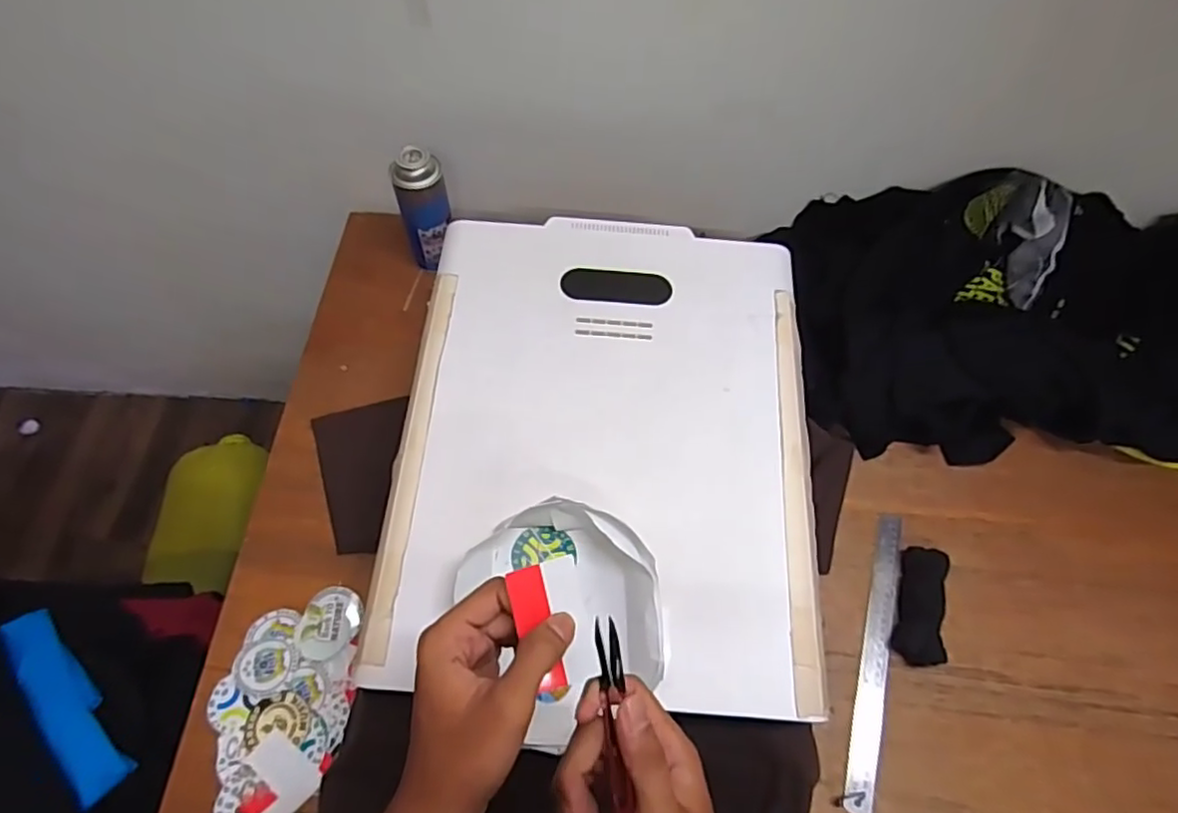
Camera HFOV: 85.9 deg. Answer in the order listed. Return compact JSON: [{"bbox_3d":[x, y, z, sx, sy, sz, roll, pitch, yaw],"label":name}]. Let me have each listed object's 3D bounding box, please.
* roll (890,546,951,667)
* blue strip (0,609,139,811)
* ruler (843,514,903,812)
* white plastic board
[{"bbox_3d":[0.381,0.227,0.719,0.053,0.028,0.128,18,63,5],"label":"roll"},{"bbox_3d":[-0.615,0.347,0.750,0.064,0.043,0.237,-34,70,-18],"label":"blue strip"},{"bbox_3d":[0.320,0.272,0.705,0.031,0.005,0.322,15,63,13],"label":"ruler"},{"bbox_3d":[0.019,0.018,0.634,0.396,0.021,0.494,4,65,0],"label":"white plastic board"}]

